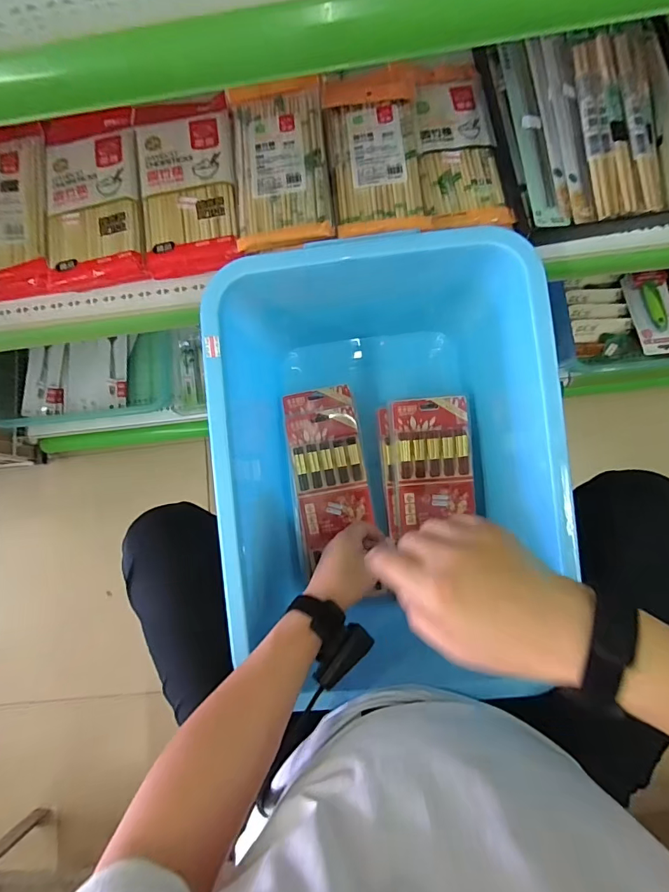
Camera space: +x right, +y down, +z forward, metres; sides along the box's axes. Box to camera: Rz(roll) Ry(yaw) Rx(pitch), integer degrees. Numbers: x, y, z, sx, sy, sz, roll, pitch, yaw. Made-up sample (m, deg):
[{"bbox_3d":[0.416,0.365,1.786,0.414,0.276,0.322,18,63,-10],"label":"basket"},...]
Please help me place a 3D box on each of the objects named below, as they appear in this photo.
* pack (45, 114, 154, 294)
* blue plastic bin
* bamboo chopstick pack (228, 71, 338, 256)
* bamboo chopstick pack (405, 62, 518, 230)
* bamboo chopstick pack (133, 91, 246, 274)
[{"bbox_3d":[-0.310,-0.329,0.563,0.130,0.029,0.240,-7,81,4],"label":"pack"},{"bbox_3d":[0.065,0.007,0.591,0.373,0.301,0.481,-6,81,4],"label":"blue plastic bin"},{"bbox_3d":[-0.068,-0.357,0.541,0.115,0.019,0.235,-6,81,5],"label":"bamboo chopstick pack"},{"bbox_3d":[0.151,-0.387,0.549,0.097,0.025,0.246,-8,81,4],"label":"bamboo chopstick pack"},{"bbox_3d":[-0.188,-0.346,0.557,0.121,0.027,0.255,-10,81,4],"label":"bamboo chopstick pack"}]

